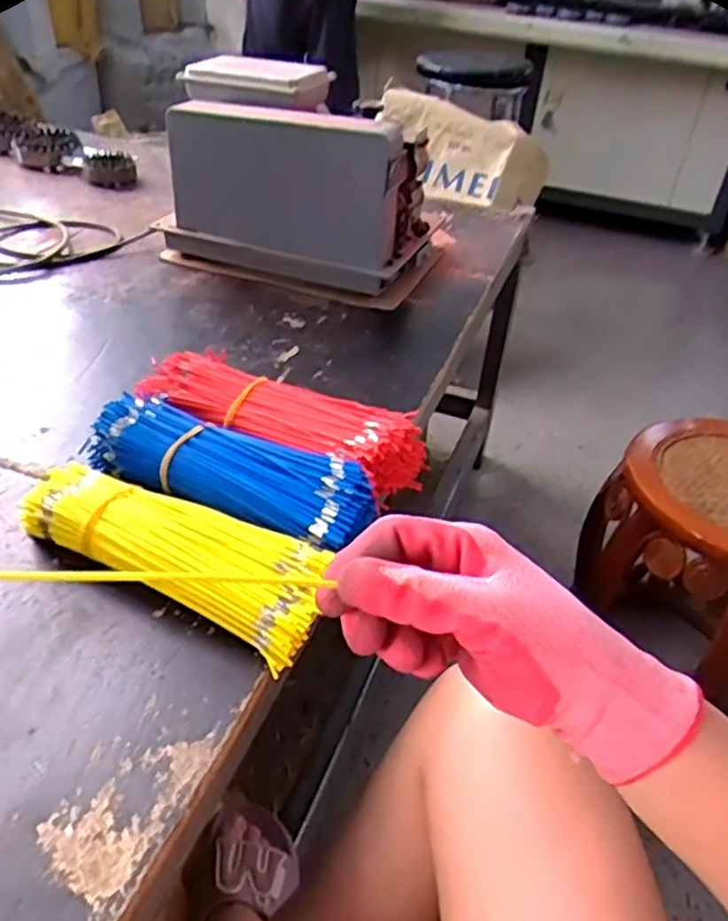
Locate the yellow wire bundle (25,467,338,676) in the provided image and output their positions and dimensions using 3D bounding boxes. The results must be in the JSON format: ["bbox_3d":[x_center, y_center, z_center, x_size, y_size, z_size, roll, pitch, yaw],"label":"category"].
[{"bbox_3d":[-0.134,0.063,0.513,0.241,0.044,0.078,21,41,21],"label":"yellow wire bundle"}]

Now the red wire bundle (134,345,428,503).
[{"bbox_3d":[-0.076,-0.039,0.651,0.271,0.051,0.097,17,39,15],"label":"red wire bundle"}]

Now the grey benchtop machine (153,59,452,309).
[{"bbox_3d":[-0.082,-0.371,0.950,0.347,0.213,0.196,18,40,17],"label":"grey benchtop machine"}]

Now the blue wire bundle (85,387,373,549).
[{"bbox_3d":[-0.106,0.010,0.575,0.235,0.052,0.089,16,39,15],"label":"blue wire bundle"}]

